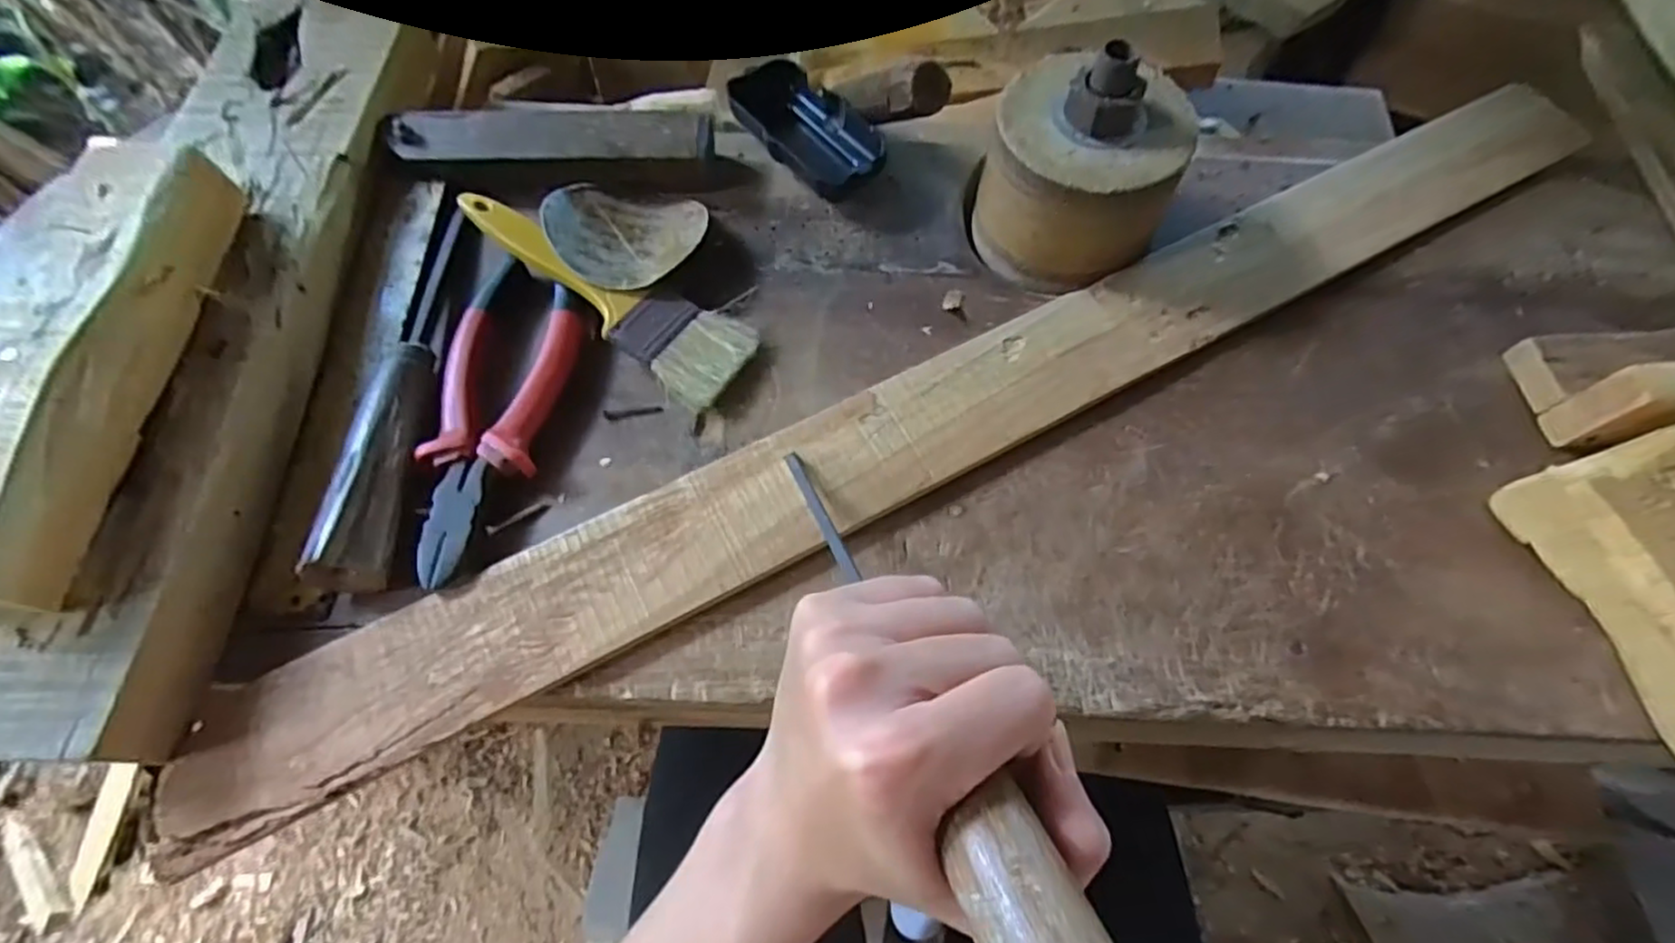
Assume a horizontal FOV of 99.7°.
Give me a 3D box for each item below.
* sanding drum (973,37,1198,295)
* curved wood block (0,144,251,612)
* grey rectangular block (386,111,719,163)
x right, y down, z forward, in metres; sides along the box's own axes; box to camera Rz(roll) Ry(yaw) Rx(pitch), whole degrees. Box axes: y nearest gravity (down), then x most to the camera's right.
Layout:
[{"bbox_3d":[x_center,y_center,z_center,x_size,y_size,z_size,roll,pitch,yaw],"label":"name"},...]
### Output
[{"bbox_3d":[0.131,-0.164,0.378,0.099,0.098,0.096,10,65,4],"label":"sanding drum"},{"bbox_3d":[-0.331,-0.050,0.308,0.049,0.038,0.215,-1,65,-1],"label":"curved wood block"},{"bbox_3d":[-0.168,-0.197,0.418,0.182,0.015,0.036,2,65,0],"label":"grey rectangular block"}]

